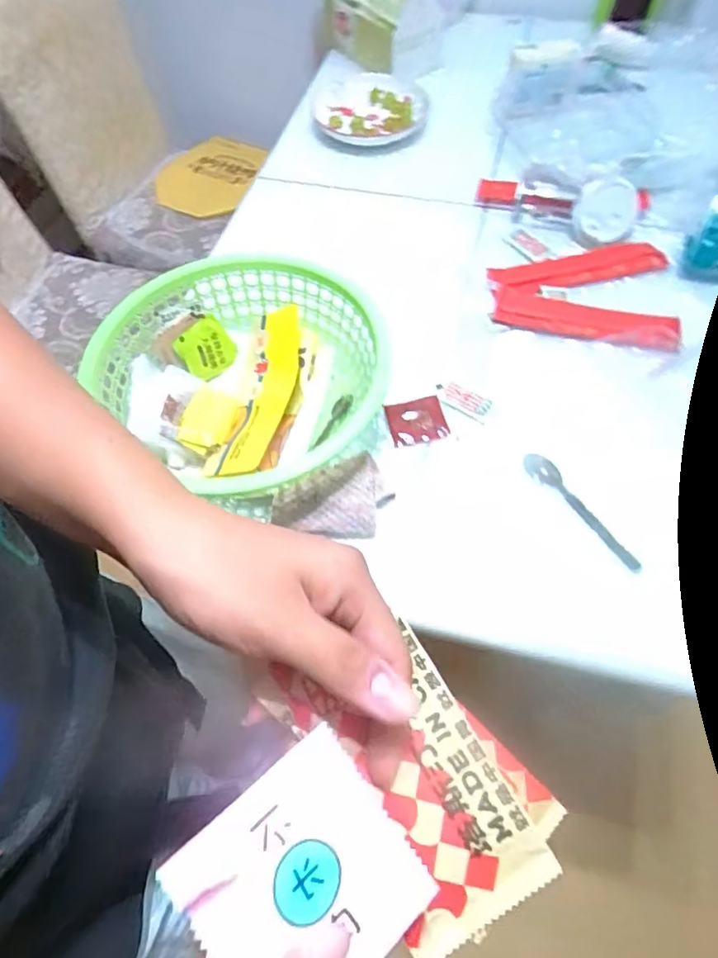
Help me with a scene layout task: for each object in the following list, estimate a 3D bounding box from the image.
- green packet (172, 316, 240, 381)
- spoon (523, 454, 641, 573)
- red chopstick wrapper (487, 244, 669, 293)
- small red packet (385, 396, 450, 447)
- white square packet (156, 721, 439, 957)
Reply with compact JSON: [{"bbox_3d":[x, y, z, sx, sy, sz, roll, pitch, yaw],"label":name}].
[{"bbox_3d":[-0.187,-0.159,0.652,0.062,0.066,0.016,-44,45,-6],"label":"green packet"},{"bbox_3d":[0.243,0.032,0.582,0.033,0.017,0.160,-37,66,-17],"label":"spoon"},{"bbox_3d":[0.311,-0.298,0.757,0.248,0.010,0.054,-10,61,-4],"label":"red chopstick wrapper"},{"bbox_3d":[0.070,-0.069,0.645,0.068,0.011,0.060,-9,61,-3],"label":"small red packet"},{"bbox_3d":[-0.016,0.125,0.168,0.064,0.007,0.065,-30,80,-34],"label":"white square packet"}]

